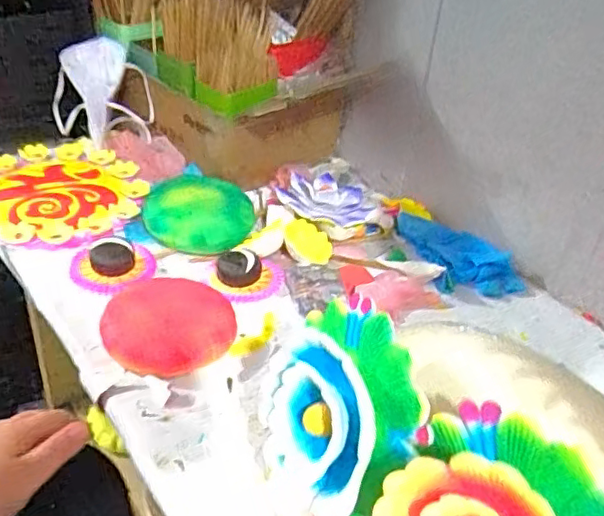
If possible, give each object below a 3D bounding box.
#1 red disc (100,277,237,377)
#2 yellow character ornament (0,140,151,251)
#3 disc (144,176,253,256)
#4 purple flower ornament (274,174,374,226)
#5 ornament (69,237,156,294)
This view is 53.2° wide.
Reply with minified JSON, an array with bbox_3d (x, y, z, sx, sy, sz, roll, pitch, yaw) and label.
[{"bbox_3d":[-0.115,0.057,0.522,0.106,0.027,0.110,4,36,-3],"label":"red disc"},{"bbox_3d":[-0.277,-0.077,0.676,0.193,0.016,0.184,4,36,-3],"label":"yellow character ornament"},{"bbox_3d":[-0.111,-0.052,0.648,0.113,0.030,0.100,1,37,-7],"label":"disc"},{"bbox_3d":[0.026,-0.065,0.681,0.094,0.032,0.092,-20,44,-31],"label":"purple flower ornament"},{"bbox_3d":[-0.180,0.006,0.573,0.076,0.027,0.064,-5,38,-14],"label":"ornament"}]

